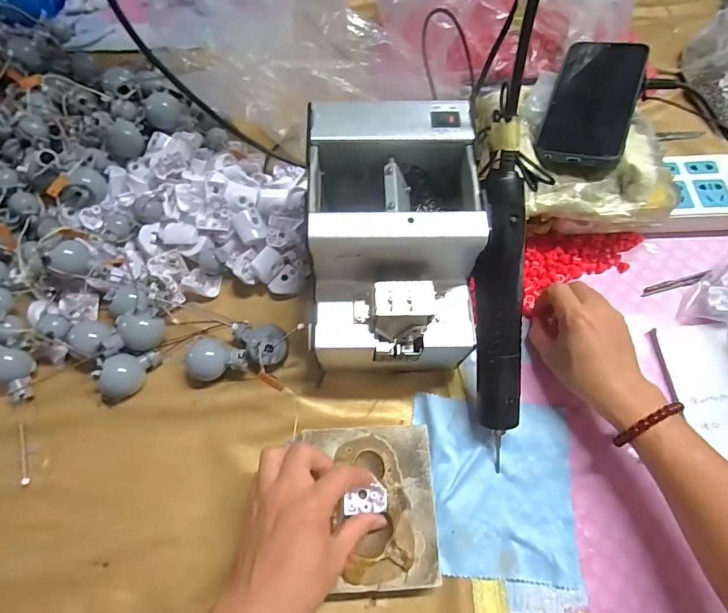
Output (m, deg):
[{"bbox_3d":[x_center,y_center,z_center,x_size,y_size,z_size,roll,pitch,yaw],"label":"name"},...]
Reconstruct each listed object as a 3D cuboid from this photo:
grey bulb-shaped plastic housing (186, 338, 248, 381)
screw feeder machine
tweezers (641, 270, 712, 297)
[{"bbox_3d":[-0.126,0.050,0.375,0.047,0.027,0.034,16,67,6],"label":"grey bulb-shaped plastic housing"},{"bbox_3d":[0.023,-0.046,0.366,0.125,0.153,0.178,1,66,-1],"label":"screw feeder machine"},{"bbox_3d":[0.315,-0.023,0.435,0.079,0.004,0.010,-13,67,-7],"label":"tweezers"}]

